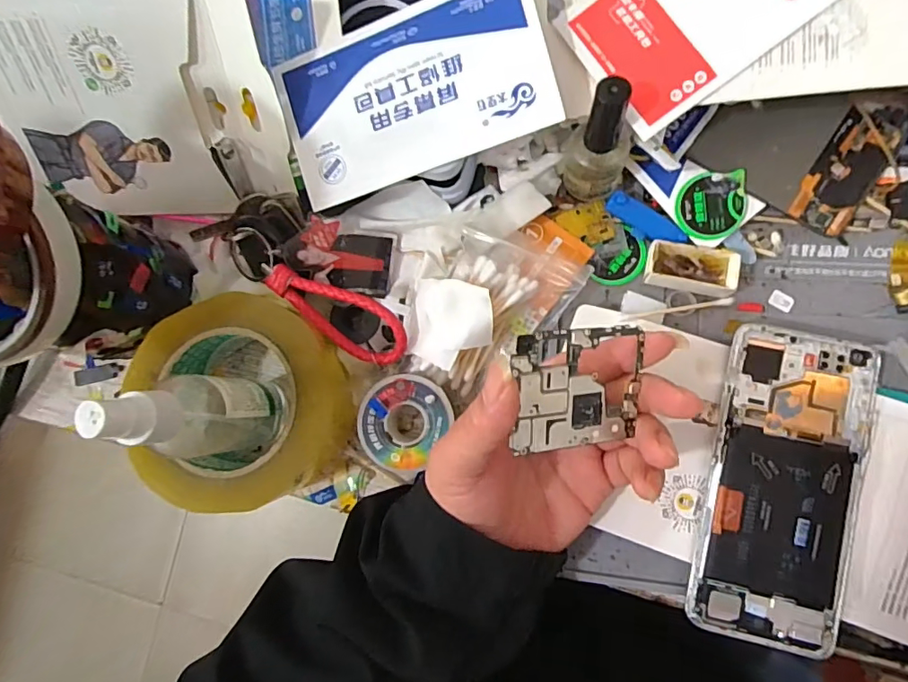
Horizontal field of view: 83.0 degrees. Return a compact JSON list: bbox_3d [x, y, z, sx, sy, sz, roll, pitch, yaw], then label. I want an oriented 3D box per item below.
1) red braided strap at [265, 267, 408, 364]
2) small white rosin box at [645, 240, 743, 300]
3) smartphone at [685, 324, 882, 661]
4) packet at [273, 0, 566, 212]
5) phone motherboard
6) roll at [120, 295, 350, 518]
[{"bbox_3d":[-0.068,-0.014,0.295,0.085,0.022,0.032,25,88,8],"label":"red braided strap"},{"bbox_3d":[0.135,-0.042,0.294,0.048,0.016,0.025,14,86,7],"label":"small white rosin box"},{"bbox_3d":[0.176,0.076,0.272,0.074,0.008,0.163,12,84,6],"label":"smartphone"},{"bbox_3d":[-0.022,-0.130,0.268,0.140,0.004,0.080,-15,93,15],"label":"packet"},{"bbox_3d":[0.055,0.020,0.224,0.062,0.004,0.050,-4,100,-21],"label":"phone motherboard"},{"bbox_3d":[-0.119,0.034,0.296,0.107,0.061,0.114,-1,84,6],"label":"roll"}]

